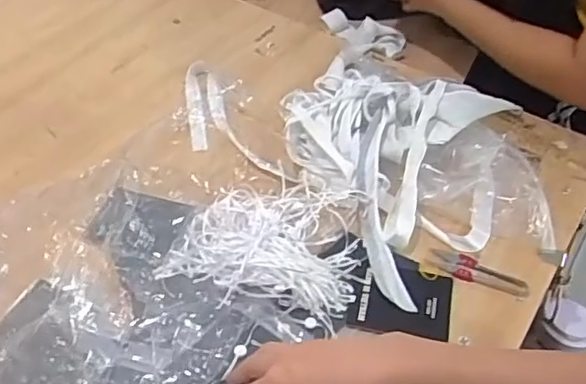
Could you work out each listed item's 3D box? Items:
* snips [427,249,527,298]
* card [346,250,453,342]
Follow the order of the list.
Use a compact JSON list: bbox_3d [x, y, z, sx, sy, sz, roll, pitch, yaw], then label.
[{"bbox_3d":[0.196,0.084,0.647,0.098,0.005,0.029,17,50,13],"label":"snips"},{"bbox_3d":[0.112,0.104,0.627,0.095,0.010,0.088,11,49,8],"label":"card"}]

